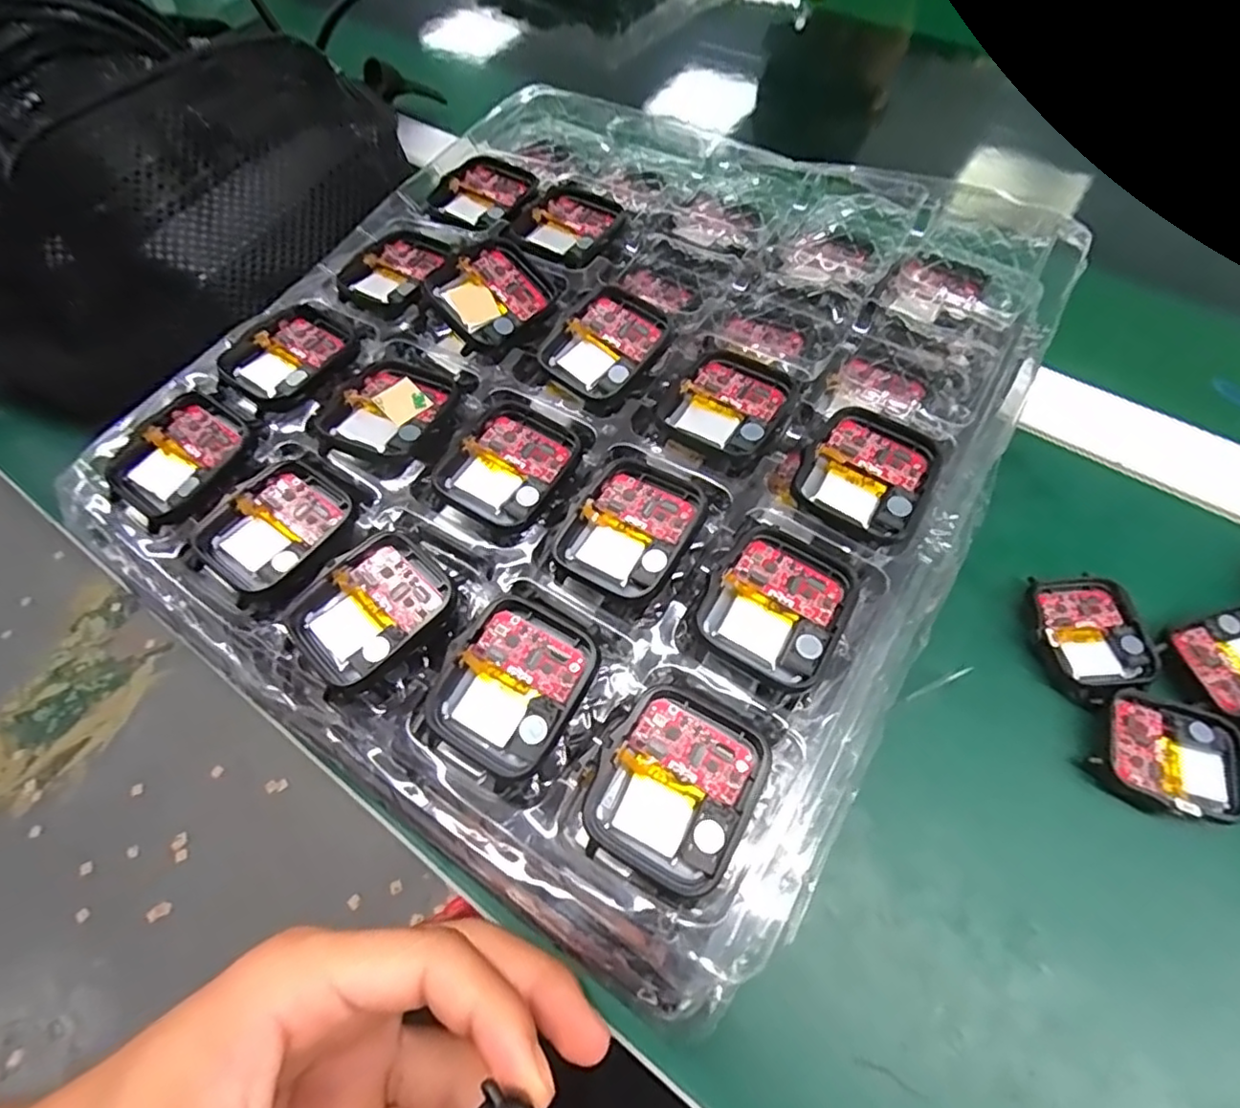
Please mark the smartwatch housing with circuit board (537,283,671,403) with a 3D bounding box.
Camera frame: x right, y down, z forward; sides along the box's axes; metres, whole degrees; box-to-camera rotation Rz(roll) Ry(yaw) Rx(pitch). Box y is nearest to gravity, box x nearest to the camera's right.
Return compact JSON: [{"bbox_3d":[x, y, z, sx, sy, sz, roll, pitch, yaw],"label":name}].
[{"bbox_3d":[-0.004,-0.075,0.220,0.035,0.013,0.044,36,69,19],"label":"smartwatch housing with circuit board"}]

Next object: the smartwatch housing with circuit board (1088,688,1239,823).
[{"bbox_3d":[0.192,0.072,0.212,0.043,0.011,0.042,26,66,16],"label":"smartwatch housing with circuit board"}]

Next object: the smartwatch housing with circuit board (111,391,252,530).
[{"bbox_3d":[-0.148,-0.033,0.204,0.033,0.009,0.043,35,69,19],"label":"smartwatch housing with circuit board"}]

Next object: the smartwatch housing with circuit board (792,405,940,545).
[{"bbox_3d":[0.079,-0.027,0.192,0.037,0.005,0.045,29,67,17],"label":"smartwatch housing with circuit board"}]

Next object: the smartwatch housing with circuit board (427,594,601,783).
[{"bbox_3d":[-0.029,0.036,0.167,0.037,0.012,0.043,27,66,17],"label":"smartwatch housing with circuit board"}]

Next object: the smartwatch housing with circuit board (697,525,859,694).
[{"bbox_3d":[0.045,0.013,0.173,0.036,0.007,0.043,28,66,17],"label":"smartwatch housing with circuit board"}]

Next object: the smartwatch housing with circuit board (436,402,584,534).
[{"bbox_3d":[-0.036,-0.031,0.201,0.037,0.006,0.044,27,66,16],"label":"smartwatch housing with circuit board"}]

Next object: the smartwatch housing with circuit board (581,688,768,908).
[{"bbox_3d":[0.014,0.059,0.153,0.038,0.008,0.043,29,67,18],"label":"smartwatch housing with circuit board"}]

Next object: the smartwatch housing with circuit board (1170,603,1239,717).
[{"bbox_3d":[0.228,0.038,0.224,0.041,0.008,0.033,-20,62,-8],"label":"smartwatch housing with circuit board"}]

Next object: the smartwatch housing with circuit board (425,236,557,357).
[{"bbox_3d":[-0.048,-0.099,0.230,0.042,0.005,0.036,-38,88,-20],"label":"smartwatch housing with circuit board"}]

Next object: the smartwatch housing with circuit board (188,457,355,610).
[{"bbox_3d":[-0.109,-0.008,0.194,0.042,0.007,0.045,35,69,19],"label":"smartwatch housing with circuit board"}]

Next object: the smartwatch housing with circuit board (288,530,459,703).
[{"bbox_3d":[-0.072,0.016,0.178,0.043,0.006,0.037,-41,68,-18],"label":"smartwatch housing with circuit board"}]

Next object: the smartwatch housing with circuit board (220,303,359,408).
[{"bbox_3d":[-0.120,-0.073,0.223,0.040,0.007,0.044,35,69,19],"label":"smartwatch housing with circuit board"}]

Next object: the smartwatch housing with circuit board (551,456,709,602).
[{"bbox_3d":[0.004,-0.009,0.186,0.036,0.009,0.042,31,67,19],"label":"smartwatch housing with circuit board"}]

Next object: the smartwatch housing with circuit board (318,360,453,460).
[{"bbox_3d":[-0.081,-0.051,0.213,0.035,0.007,0.041,24,65,14],"label":"smartwatch housing with circuit board"}]

